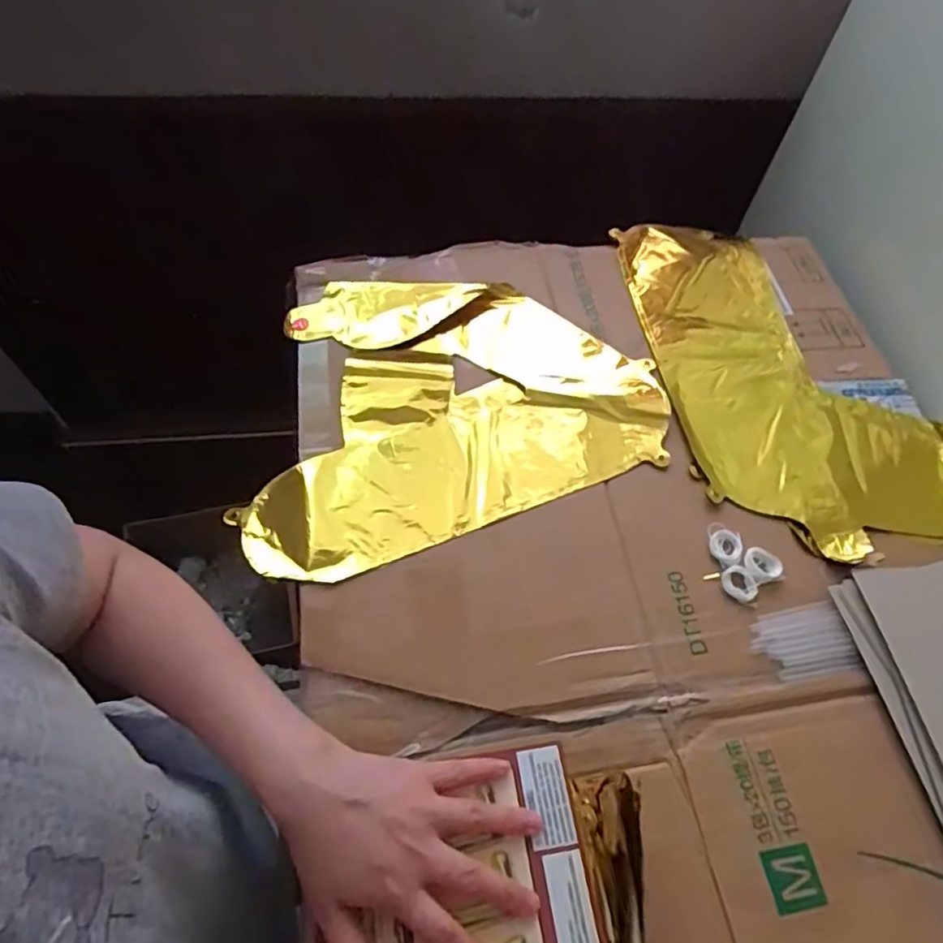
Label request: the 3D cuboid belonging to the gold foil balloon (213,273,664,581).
[{"bbox_3d":[-0.034,-0.074,0.548,0.355,0.010,0.274,-19,63,-13],"label":"gold foil balloon"}]

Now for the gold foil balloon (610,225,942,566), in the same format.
[{"bbox_3d":[0.299,-0.101,0.594,0.245,0.020,0.386,-4,60,-5],"label":"gold foil balloon"}]

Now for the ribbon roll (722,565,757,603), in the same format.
[{"bbox_3d":[0.204,0.085,0.470,0.023,0.006,0.027,-38,68,-22],"label":"ribbon roll"}]

